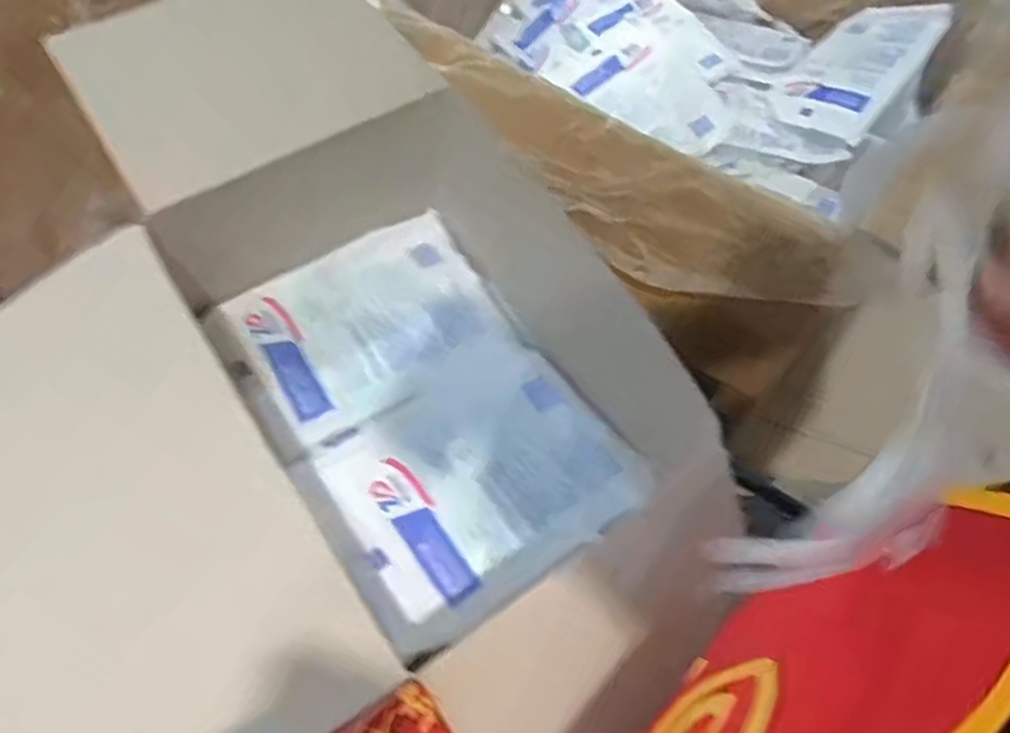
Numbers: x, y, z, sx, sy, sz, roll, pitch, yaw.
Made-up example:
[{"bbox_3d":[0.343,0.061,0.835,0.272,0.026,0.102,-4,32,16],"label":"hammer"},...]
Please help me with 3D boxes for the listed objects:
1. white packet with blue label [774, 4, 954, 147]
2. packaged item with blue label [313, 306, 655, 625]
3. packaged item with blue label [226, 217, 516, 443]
[{"bbox_3d":[0.371,-0.320,0.812,0.183,0.024,0.121,-46,48,-10],"label":"white packet with blue label"},{"bbox_3d":[-0.017,0.059,0.470,0.170,0.024,0.155,-34,66,-20],"label":"packaged item with blue label"},{"bbox_3d":[-0.088,-0.034,0.507,0.160,0.021,0.116,-32,65,-19],"label":"packaged item with blue label"}]

